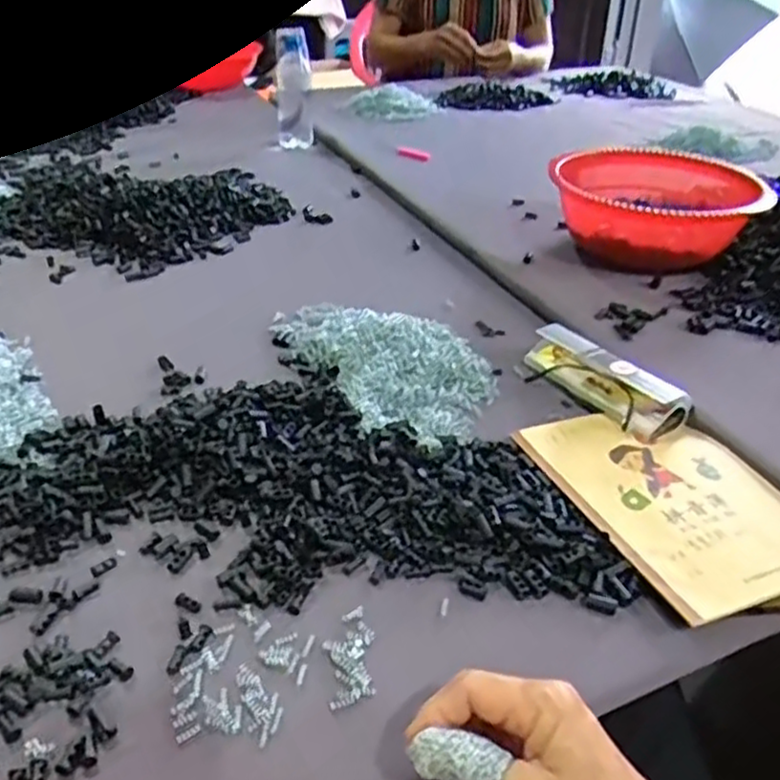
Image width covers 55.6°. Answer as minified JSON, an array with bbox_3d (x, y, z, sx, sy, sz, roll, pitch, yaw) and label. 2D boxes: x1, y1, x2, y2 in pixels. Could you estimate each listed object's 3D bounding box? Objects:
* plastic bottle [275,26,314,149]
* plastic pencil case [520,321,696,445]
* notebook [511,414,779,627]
[{"bbox_3d":[-0.164,-0.508,1.259,0.058,0.187,0.071,-4,34,-7],"label":"plastic bottle"},{"bbox_3d":[0.178,-0.015,0.636,0.046,0.034,0.156,-20,38,-26],"label":"plastic pencil case"},{"bbox_3d":[0.204,0.072,0.535,0.142,0.006,0.198,-14,36,-19],"label":"notebook"}]

